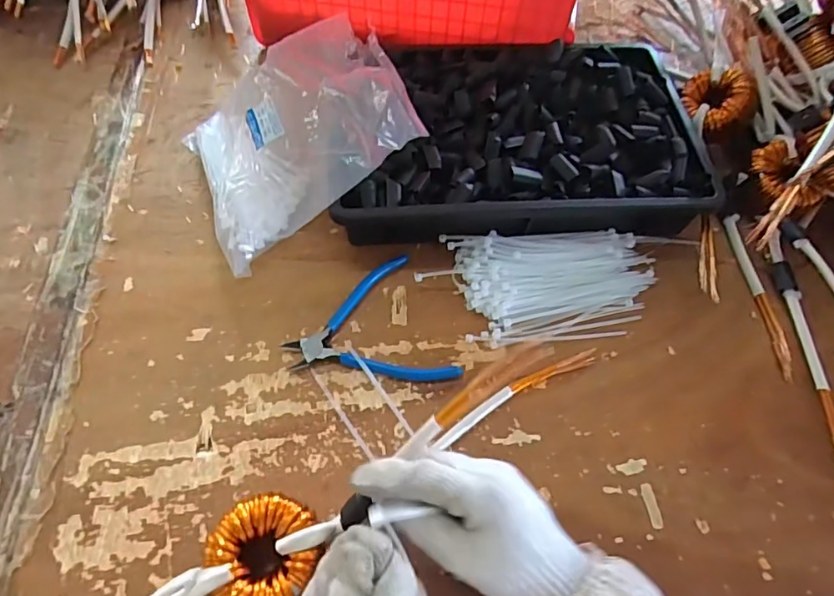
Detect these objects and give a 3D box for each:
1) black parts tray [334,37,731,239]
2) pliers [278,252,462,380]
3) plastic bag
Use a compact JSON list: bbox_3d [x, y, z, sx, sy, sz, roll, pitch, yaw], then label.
[{"bbox_3d":[0.104,-0.166,0.557,0.349,0.066,0.242,0,60,-3],"label":"black parts tray"},{"bbox_3d":[-0.046,0.034,0.462,0.131,0.011,0.127,-21,63,-14],"label":"pliers"},{"bbox_3d":[-0.115,-0.165,0.510,0.206,0.134,0.199,-19,63,-14],"label":"plastic bag"}]

